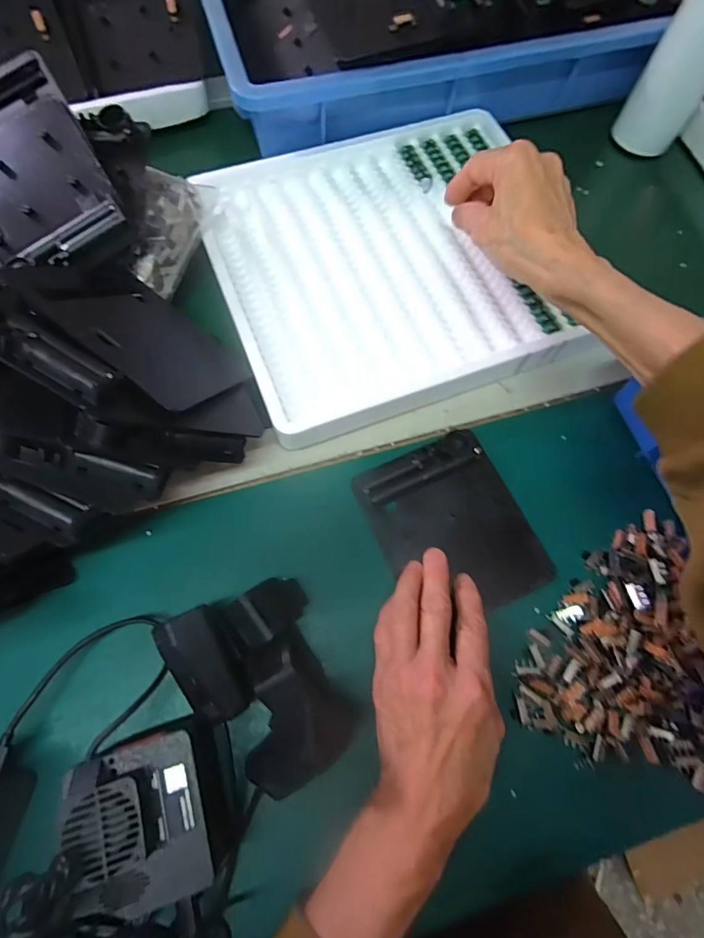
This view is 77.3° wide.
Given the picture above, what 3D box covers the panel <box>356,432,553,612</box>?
[{"bbox_3d":[0.076,0.043,0.332,0.107,0.020,0.128,-24,72,-10],"label":"panel"}]

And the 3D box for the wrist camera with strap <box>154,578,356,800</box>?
[{"bbox_3d":[-0.053,0.133,0.276,0.087,0.055,0.118,-31,74,-12],"label":"wrist camera with strap"}]

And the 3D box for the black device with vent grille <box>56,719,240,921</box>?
[{"bbox_3d":[-0.109,0.194,0.249,0.076,0.057,0.077,-16,71,-7],"label":"black device with vent grille"}]

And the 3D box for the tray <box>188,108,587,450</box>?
[{"bbox_3d":[0.031,-0.196,0.397,0.292,0.026,0.296,-19,72,-8],"label":"tray"}]

